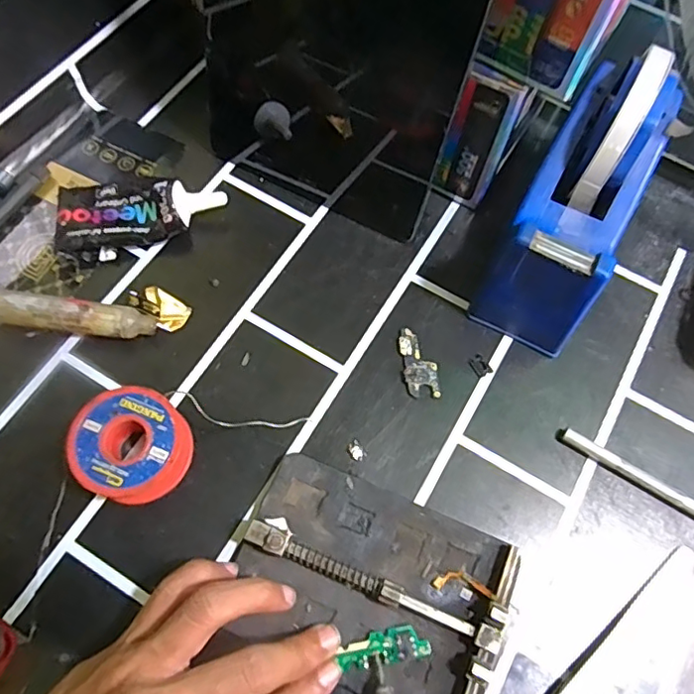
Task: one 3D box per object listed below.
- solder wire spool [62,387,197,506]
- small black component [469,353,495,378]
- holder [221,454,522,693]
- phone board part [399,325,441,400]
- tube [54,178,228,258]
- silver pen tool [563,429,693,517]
[{"bbox_3d":[-0.108,0.050,0.290,0.053,0.028,0.053,1,68,-3],"label":"solder wire spool"},{"bbox_3d":[0.077,0.011,0.329,0.010,0.004,0.013,-30,73,-14],"label":"small black component"},{"bbox_3d":[0.013,0.114,0.273,0.128,0.021,0.086,23,69,6],"label":"holder"},{"bbox_3d":[0.041,0.008,0.327,0.020,0.004,0.042,-3,68,-4],"label":"phone board part"},{"bbox_3d":[-0.124,-0.081,0.345,0.095,0.024,0.043,-6,69,-6],"label":"tube"},{"bbox_3d":[0.179,0.083,0.301,0.138,0.009,0.009,31,70,9],"label":"silver pen tool"}]

